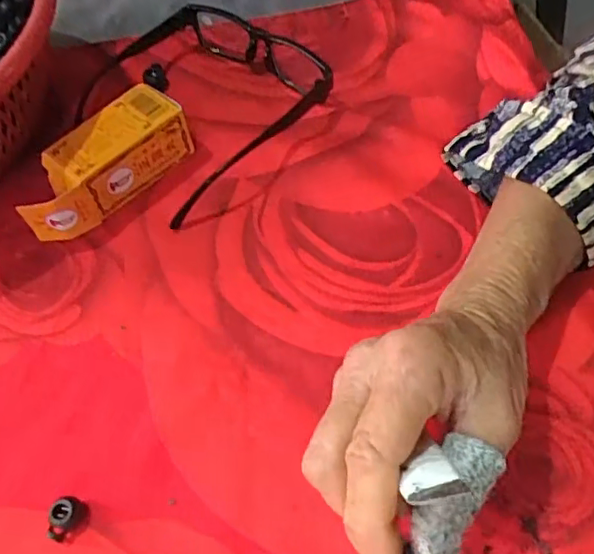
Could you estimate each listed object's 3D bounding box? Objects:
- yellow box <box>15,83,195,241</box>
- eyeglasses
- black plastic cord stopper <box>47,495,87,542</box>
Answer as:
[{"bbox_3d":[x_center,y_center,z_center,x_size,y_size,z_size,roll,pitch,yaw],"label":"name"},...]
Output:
[{"bbox_3d":[-0.120,-0.068,0.362,0.038,0.043,0.109,39,68,24],"label":"yellow box"},{"bbox_3d":[-0.074,-0.130,0.400,0.137,0.039,0.163,-39,63,-18],"label":"eyeglasses"},{"bbox_3d":[-0.106,0.112,0.270,0.014,0.012,0.018,-4,58,2],"label":"black plastic cord stopper"}]

